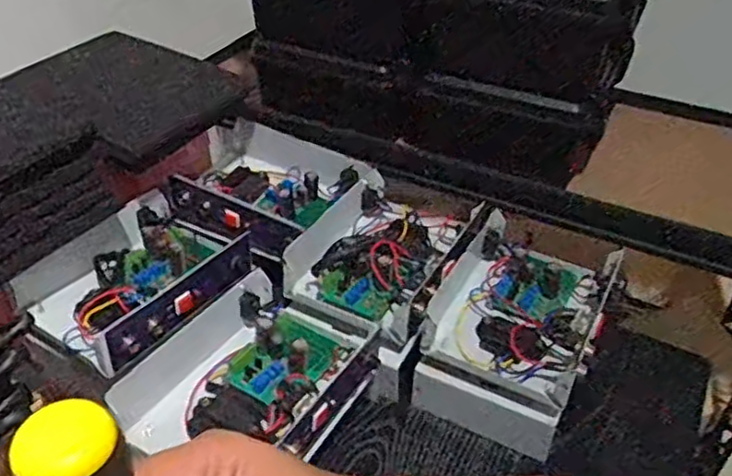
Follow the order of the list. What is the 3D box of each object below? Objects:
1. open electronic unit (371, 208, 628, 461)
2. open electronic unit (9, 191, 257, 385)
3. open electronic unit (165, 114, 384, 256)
[{"bbox_3d":[0.146,0.090,0.701,0.182,0.100,0.232,20,43,22],"label":"open electronic unit"},{"bbox_3d":[-0.245,0.036,0.707,0.195,0.048,0.221,22,44,24],"label":"open electronic unit"},{"bbox_3d":[-0.123,-0.061,0.822,0.237,0.057,0.184,21,44,23],"label":"open electronic unit"}]

